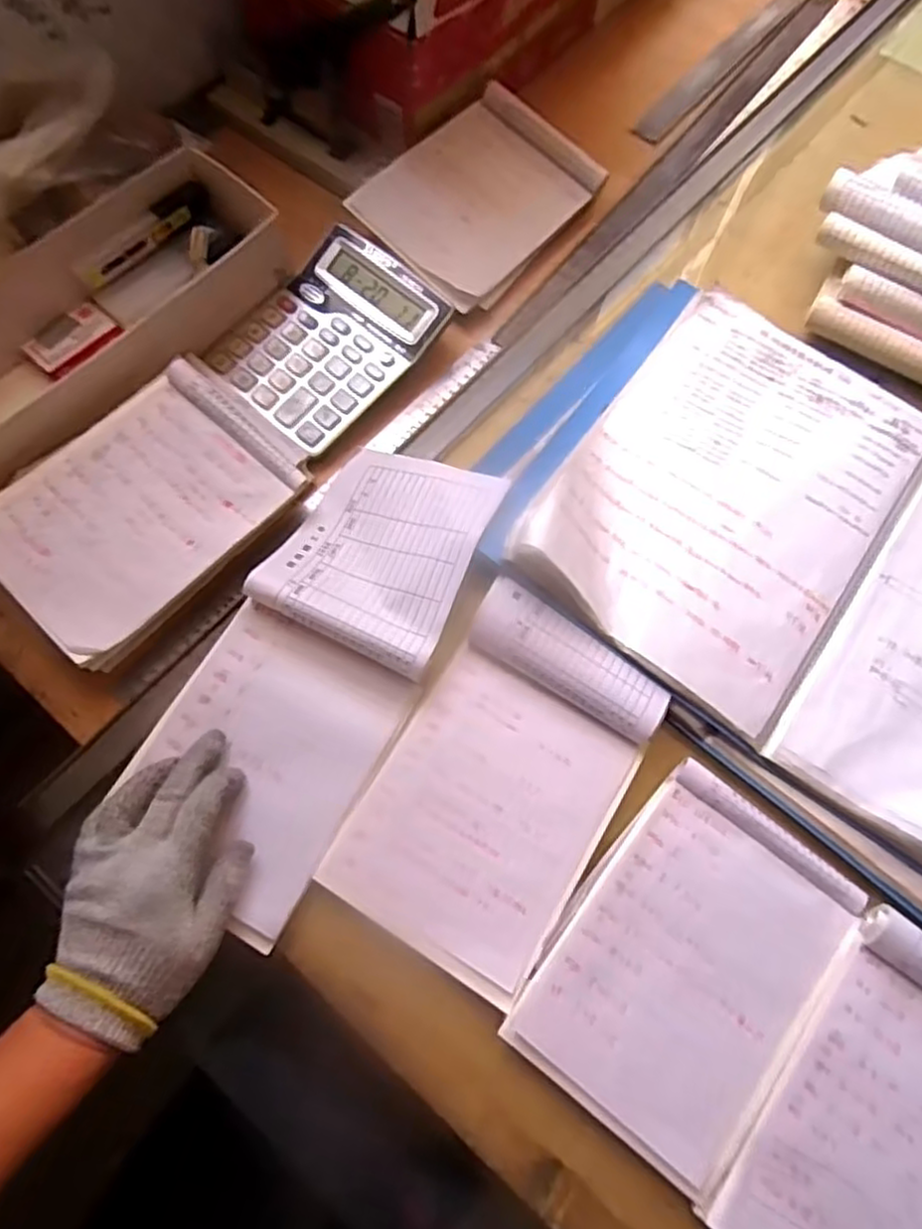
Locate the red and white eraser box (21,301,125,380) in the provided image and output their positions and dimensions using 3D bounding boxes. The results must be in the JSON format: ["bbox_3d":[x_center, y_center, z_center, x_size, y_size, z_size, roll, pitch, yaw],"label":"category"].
[{"bbox_3d":[-0.309,-0.220,0.577,0.037,0.012,0.069,40,74,13],"label":"red and white eraser box"}]

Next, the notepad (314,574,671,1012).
[{"bbox_3d":[0.026,0.104,0.459,0.140,0.024,0.221,30,72,10],"label":"notepad"}]

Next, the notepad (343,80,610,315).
[{"bbox_3d":[0.014,-0.362,0.632,0.142,0.037,0.194,37,74,12],"label":"notepad"}]

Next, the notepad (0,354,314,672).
[{"bbox_3d":[-0.223,-0.078,0.512,0.145,0.039,0.210,39,74,13],"label":"notepad"}]

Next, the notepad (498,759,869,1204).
[{"bbox_3d":[0.137,0.205,0.428,0.139,0.015,0.197,37,74,12],"label":"notepad"}]

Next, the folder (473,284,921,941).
[{"bbox_3d":[0.270,-0.033,0.503,0.505,0.040,0.323,38,74,13],"label":"folder"}]

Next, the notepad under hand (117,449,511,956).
[{"bbox_3d":[-0.097,0.027,0.487,0.142,0.033,0.333,20,72,7],"label":"notepad under hand"}]

